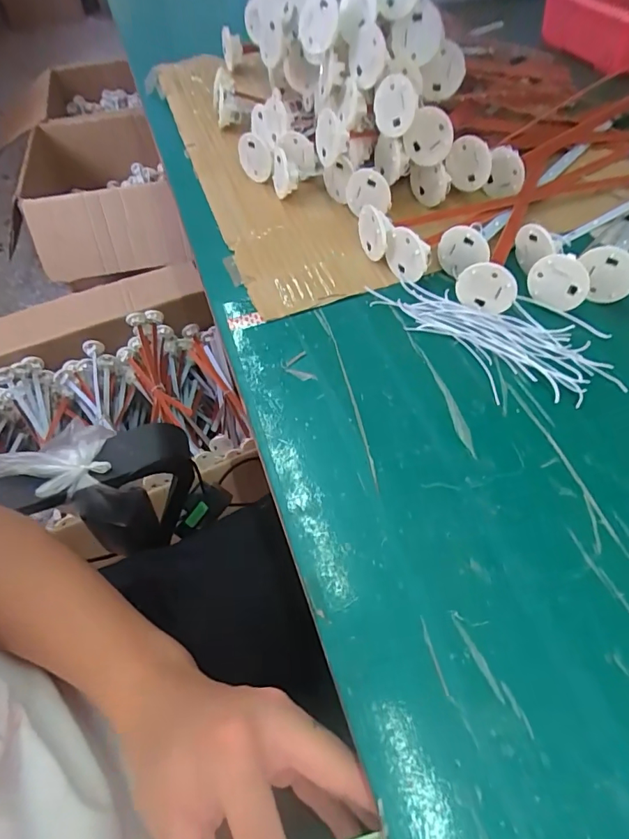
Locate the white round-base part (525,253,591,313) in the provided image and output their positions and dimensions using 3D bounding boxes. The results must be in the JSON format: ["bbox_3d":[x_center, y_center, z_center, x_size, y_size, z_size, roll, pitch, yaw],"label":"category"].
[{"bbox_3d":[0.159,-0.089,0.316,0.037,0.037,0.012,32,65,23],"label":"white round-base part"}]

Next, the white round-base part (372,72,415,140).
[{"bbox_3d":[0.057,-0.229,0.352,0.032,0.038,0.009,37,50,23],"label":"white round-base part"}]

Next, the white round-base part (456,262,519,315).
[{"bbox_3d":[0.114,-0.086,0.319,0.037,0.035,0.010,15,59,14],"label":"white round-base part"}]

